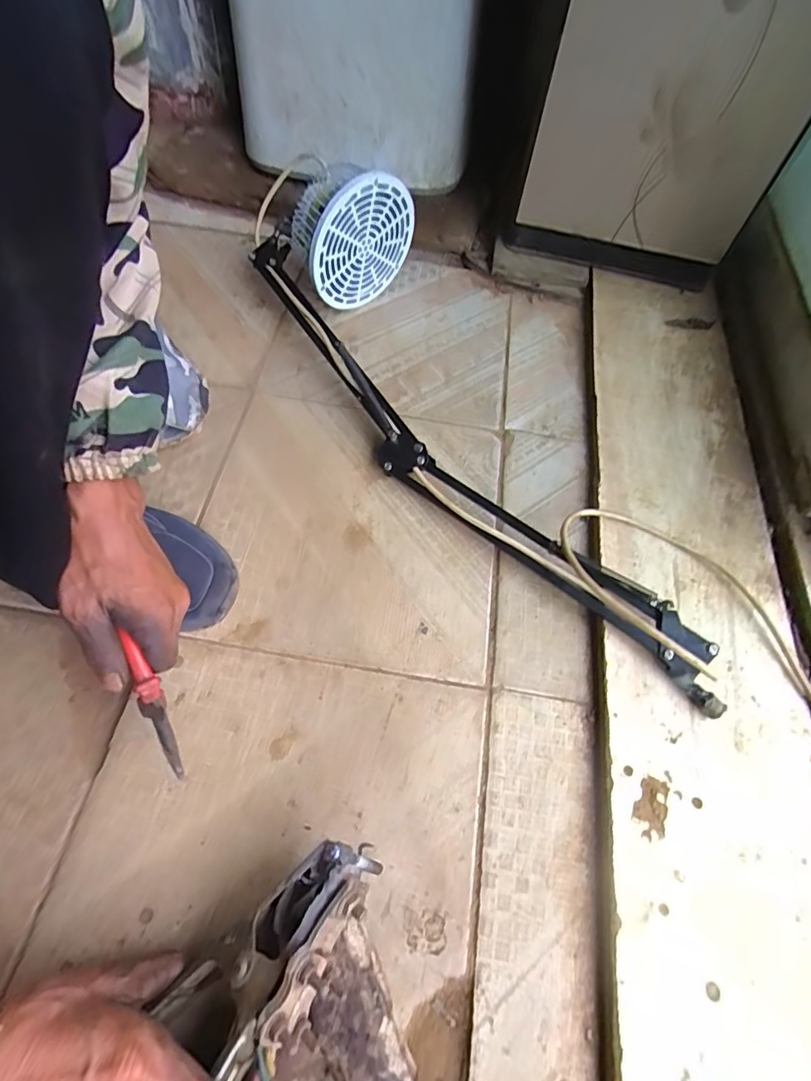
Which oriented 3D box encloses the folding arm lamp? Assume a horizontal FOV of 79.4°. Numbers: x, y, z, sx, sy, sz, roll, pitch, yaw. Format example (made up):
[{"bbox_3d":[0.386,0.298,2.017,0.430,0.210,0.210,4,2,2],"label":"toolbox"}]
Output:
[{"bbox_3d":[0.037,-0.154,0.481,0.147,0.150,0.719,-27,67,-16],"label":"folding arm lamp"}]

